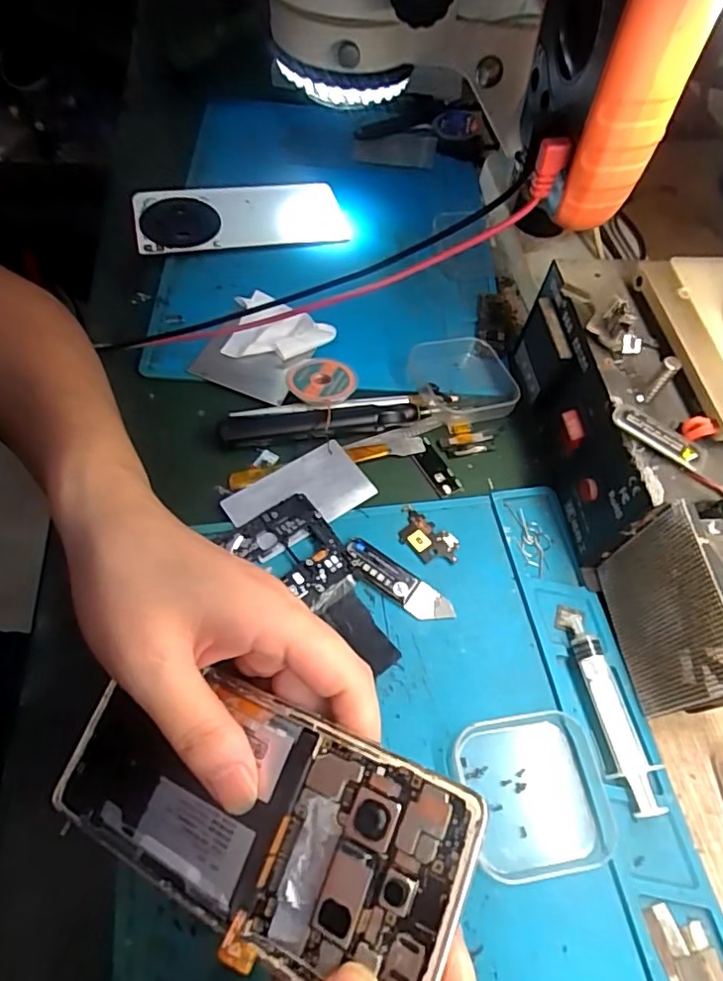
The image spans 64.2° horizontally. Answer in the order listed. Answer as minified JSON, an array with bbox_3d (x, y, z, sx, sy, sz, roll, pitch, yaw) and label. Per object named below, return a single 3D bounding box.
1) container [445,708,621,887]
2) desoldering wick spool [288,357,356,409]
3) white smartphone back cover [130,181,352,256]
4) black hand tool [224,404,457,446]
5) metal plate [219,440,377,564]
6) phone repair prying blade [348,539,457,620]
[{"bbox_3d":[0.080,0.137,0.261,0.069,0.011,0.063,-6,59,-8],"label":"container"},{"bbox_3d":[-0.025,-0.070,0.370,0.043,0.013,0.044,2,59,-3],"label":"desoldering wick spool"},{"bbox_3d":[-0.095,-0.218,0.458,0.162,0.009,0.075,-10,60,-10],"label":"white smartphone back cover"},{"bbox_3d":[-0.014,-0.044,0.358,0.142,0.014,0.020,-7,60,-8],"label":"black hand tool"},{"bbox_3d":[-0.036,0.003,0.334,0.079,0.004,0.048,-32,66,-22],"label":"metal plate"},{"bbox_3d":[0.020,0.050,0.311,0.065,0.004,0.018,34,69,10],"label":"phone repair prying blade"}]

